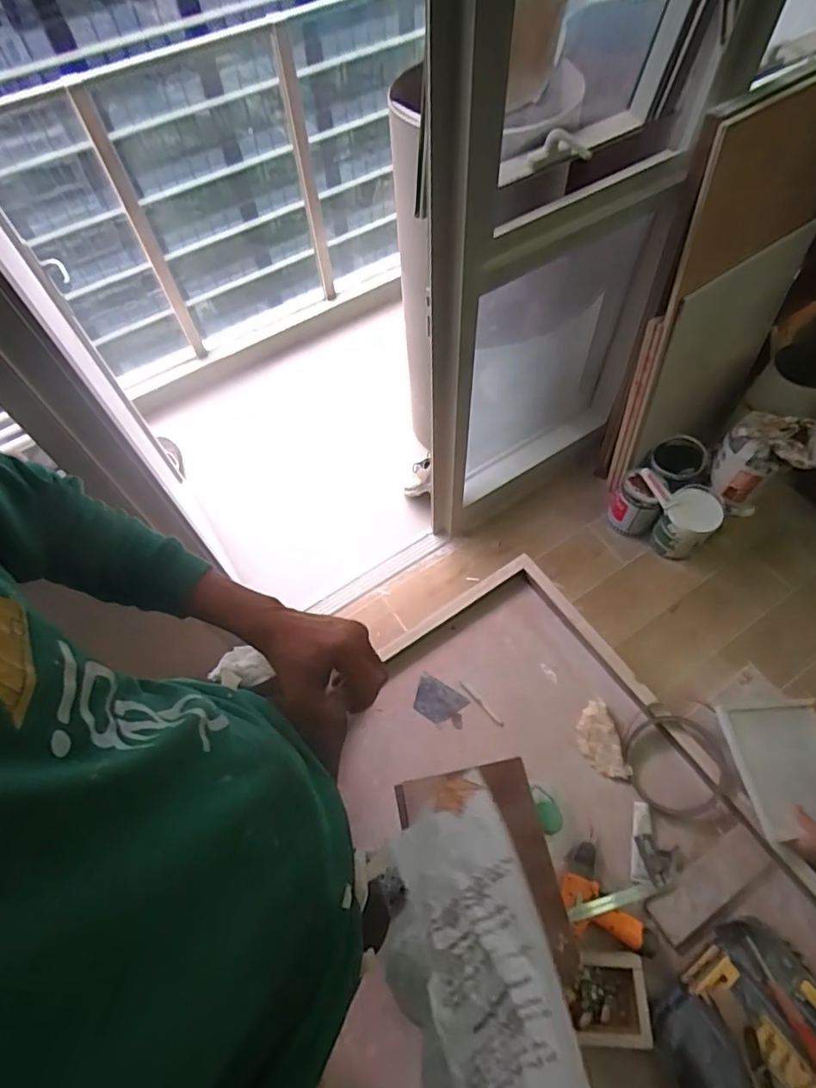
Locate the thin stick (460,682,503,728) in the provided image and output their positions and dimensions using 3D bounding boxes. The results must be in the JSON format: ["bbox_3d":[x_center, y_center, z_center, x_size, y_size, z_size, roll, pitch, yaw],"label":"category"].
[{"bbox_3d":[0.192,0.417,1.431,0.015,0.009,0.154,-38,65,-16],"label":"thin stick"}]

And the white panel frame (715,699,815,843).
[{"bbox_3d":[0.915,0.513,1.305,0.321,0.043,0.312,3,63,-18],"label":"white panel frame"}]

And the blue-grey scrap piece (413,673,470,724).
[{"bbox_3d":[0.077,0.418,1.448,0.133,0.008,0.095,27,69,17],"label":"blue-grey scrap piece"}]

